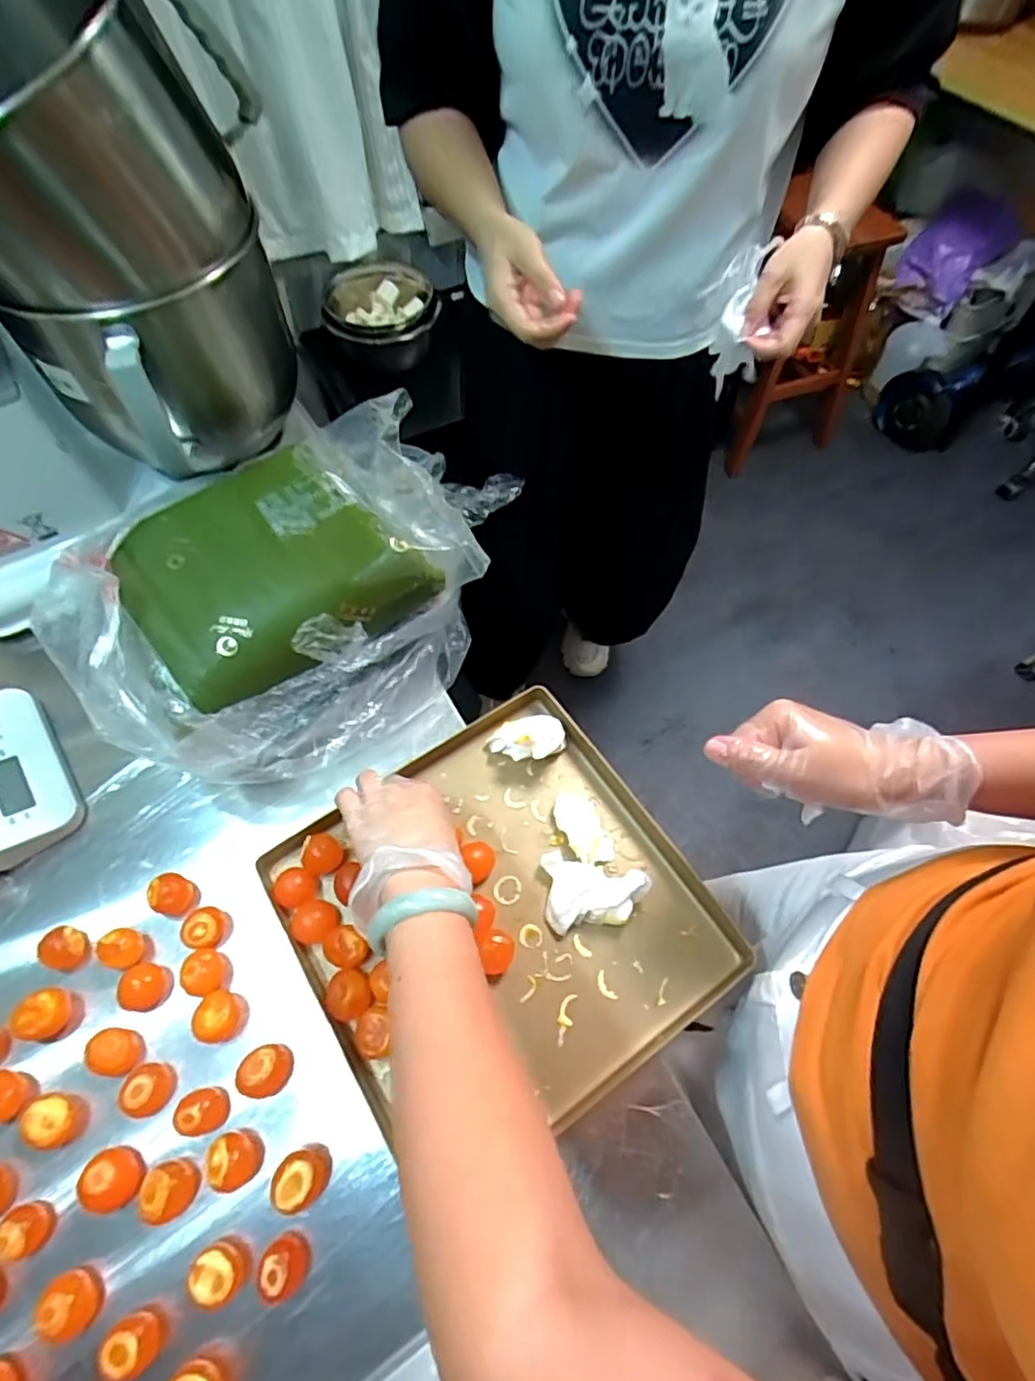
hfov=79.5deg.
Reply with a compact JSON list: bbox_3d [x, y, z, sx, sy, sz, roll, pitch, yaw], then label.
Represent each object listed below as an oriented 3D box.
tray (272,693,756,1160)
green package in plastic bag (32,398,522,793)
[{"bbox_3d":[-0.013,0.170,0.483,0.286,0.035,0.283,-31,66,-15],"label":"tray"},{"bbox_3d":[-0.190,-0.081,0.533,0.238,0.131,0.329,35,68,17],"label":"green package in plastic bag"}]

